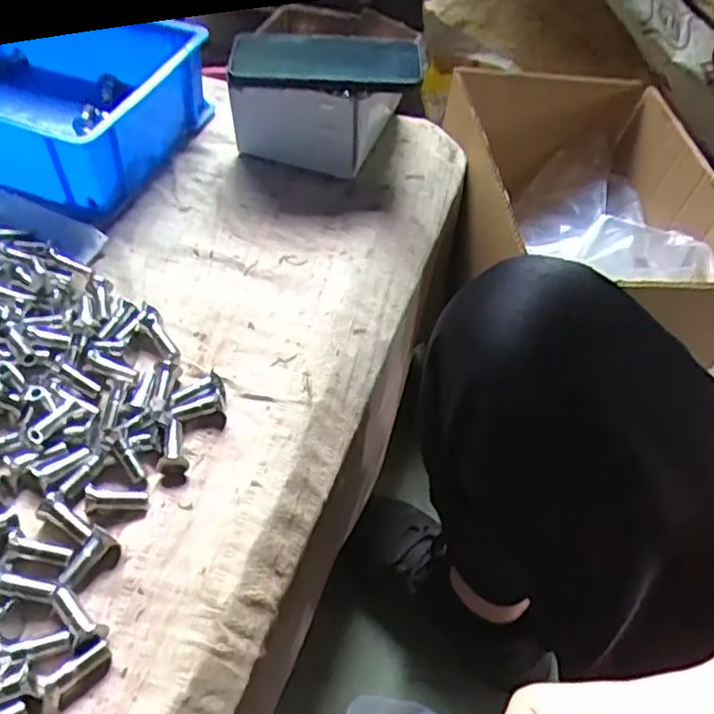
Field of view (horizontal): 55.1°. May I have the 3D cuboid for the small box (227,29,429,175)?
[{"bbox_3d":[-0.024,-0.234,0.612,0.147,0.094,0.116,23,53,15],"label":"small box"}]

